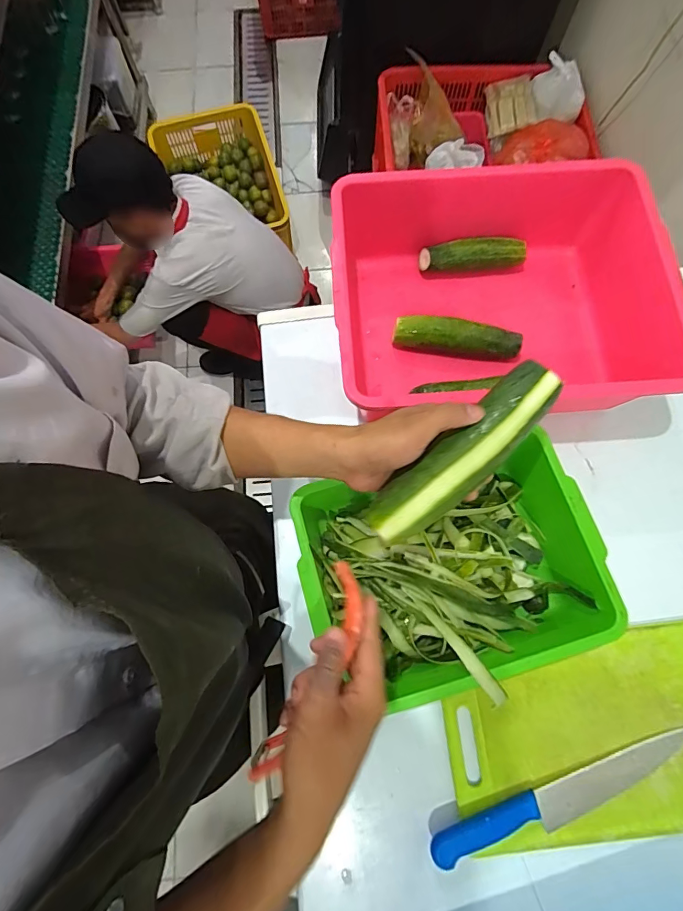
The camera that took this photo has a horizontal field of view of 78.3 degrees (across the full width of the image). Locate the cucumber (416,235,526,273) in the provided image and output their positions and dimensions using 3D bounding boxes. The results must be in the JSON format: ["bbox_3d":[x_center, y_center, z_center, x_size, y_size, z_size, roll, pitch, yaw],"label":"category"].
[{"bbox_3d":[0.187,-0.289,0.606,0.147,0.035,0.031,-1,74,0],"label":"cucumber"}]

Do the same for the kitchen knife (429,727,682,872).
[{"bbox_3d":[0.242,0.368,0.449,0.305,0.020,0.039,-18,75,-5],"label":"kitchen knife"}]

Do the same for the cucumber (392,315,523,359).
[{"bbox_3d":[0.158,-0.161,0.581,0.169,0.043,0.038,9,75,3],"label":"cucumber"}]

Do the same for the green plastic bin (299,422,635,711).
[{"bbox_3d":[0.114,0.123,0.475,0.298,0.101,0.223,-14,75,-4],"label":"green plastic bin"}]

